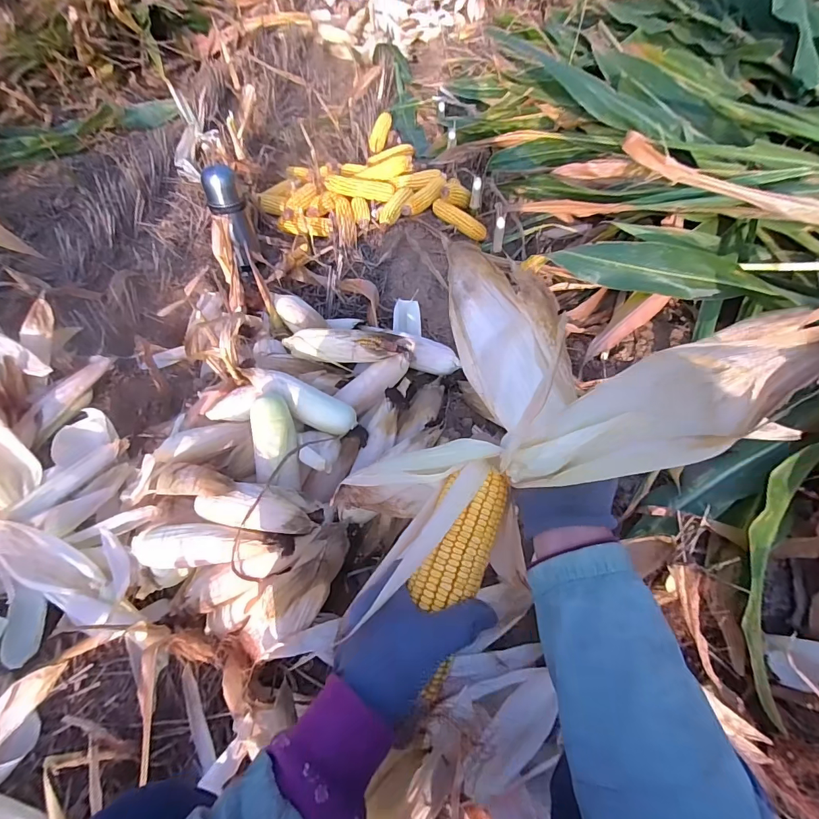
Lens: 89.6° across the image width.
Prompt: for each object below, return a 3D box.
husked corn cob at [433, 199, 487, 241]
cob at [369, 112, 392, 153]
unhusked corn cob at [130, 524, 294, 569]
[{"bbox_3d":[0.157,-0.597,1.290,0.198,0.040,0.048,37,62,5],"label":"husked corn cob"},{"bbox_3d":[-0.117,-1.076,1.604,0.061,0.061,0.228,10,56,7],"label":"cob"},{"bbox_3d":[-0.301,0.209,0.624,0.258,0.076,0.060,2,55,2],"label":"unhusked corn cob"}]

